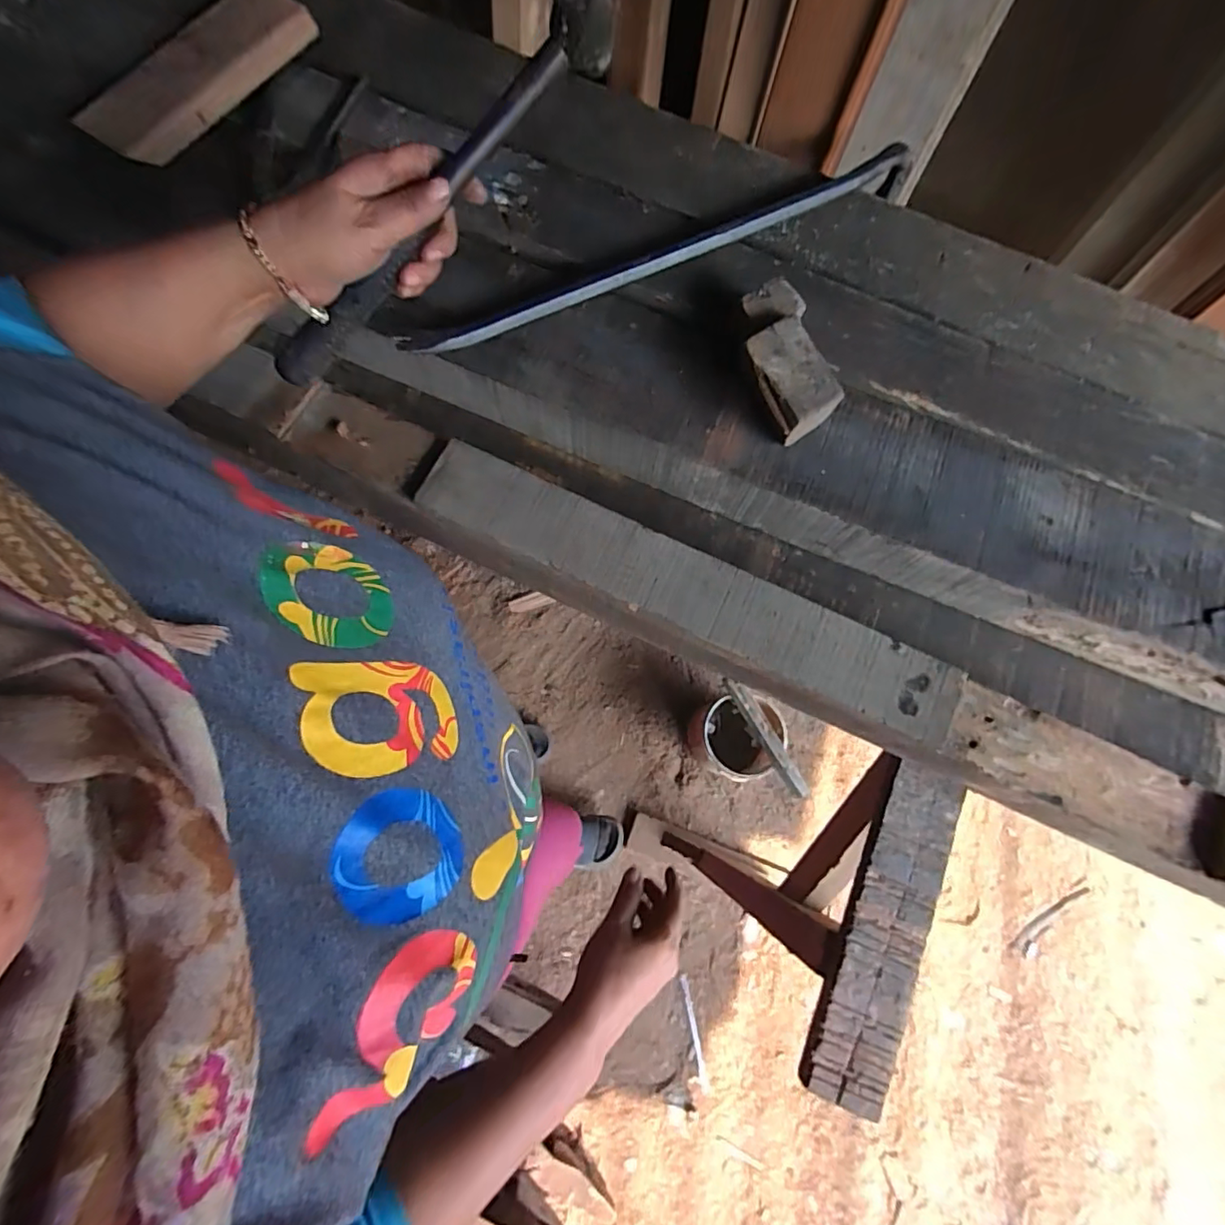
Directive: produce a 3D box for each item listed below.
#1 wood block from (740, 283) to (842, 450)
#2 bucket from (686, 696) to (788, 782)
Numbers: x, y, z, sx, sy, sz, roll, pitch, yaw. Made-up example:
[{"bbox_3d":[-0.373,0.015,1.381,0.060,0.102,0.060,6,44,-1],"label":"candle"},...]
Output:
[{"bbox_3d":[0.156,-0.236,0.518,0.071,0.050,0.155,-11,74,-6],"label":"wood block"},{"bbox_3d":[0.271,0.272,1.228,0.181,0.175,0.172,1,74,-2],"label":"bucket"}]

